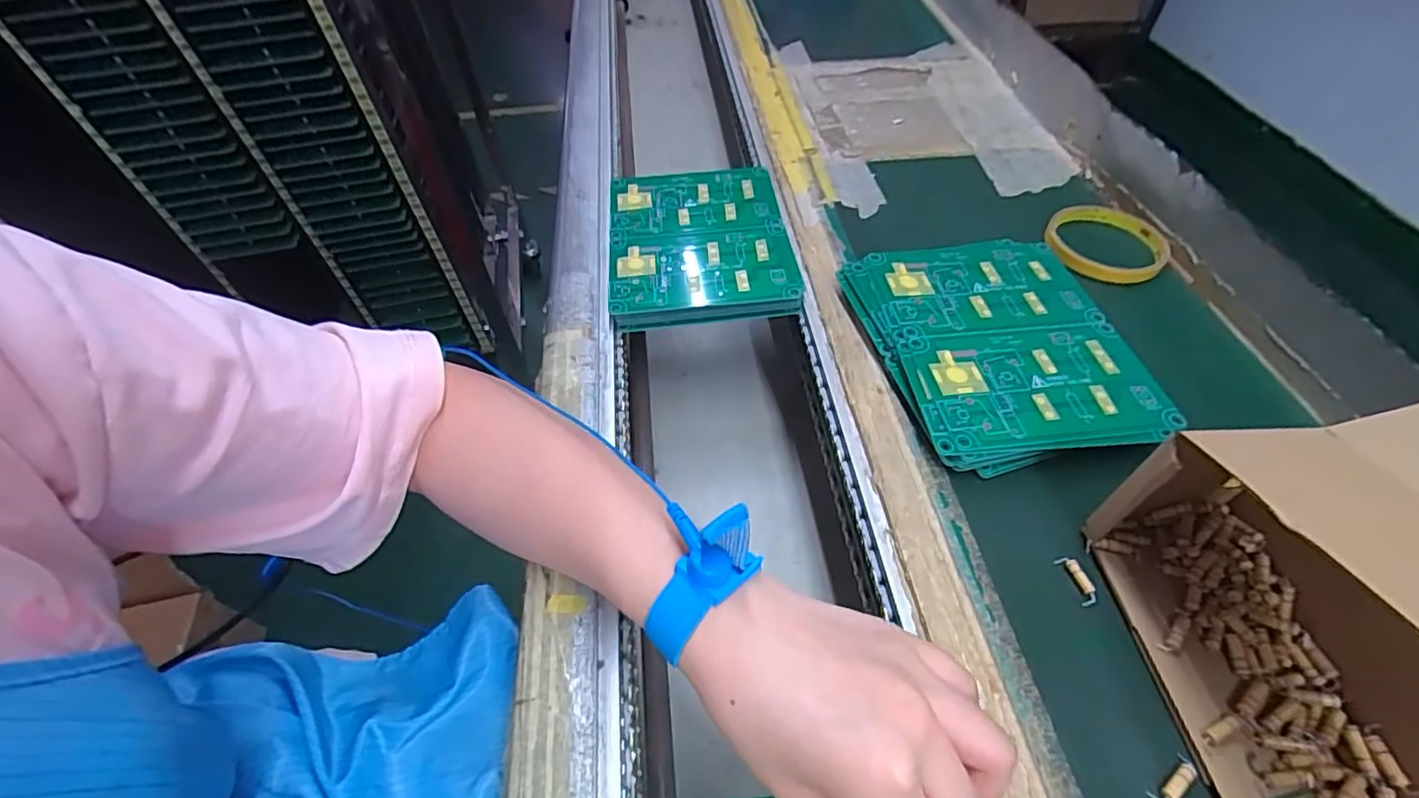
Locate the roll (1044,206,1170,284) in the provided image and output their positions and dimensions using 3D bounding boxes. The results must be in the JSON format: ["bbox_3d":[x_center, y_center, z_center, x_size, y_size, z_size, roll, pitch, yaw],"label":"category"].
[{"bbox_3d":[0.303,-0.120,0.466,0.085,0.016,0.085,12,53,11],"label":"roll"}]

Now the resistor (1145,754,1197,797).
[{"bbox_3d":[0.189,0.155,0.244,0.023,0.004,0.009,-32,57,-21],"label":"resistor"}]

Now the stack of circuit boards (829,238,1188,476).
[{"bbox_3d":[0.182,-0.035,0.386,0.148,0.024,0.172,-9,52,-5],"label":"stack of circuit boards"}]

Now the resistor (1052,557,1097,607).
[{"bbox_3d":[0.182,0.089,0.298,0.009,0.004,0.025,-13,52,-8],"label":"resistor"}]

